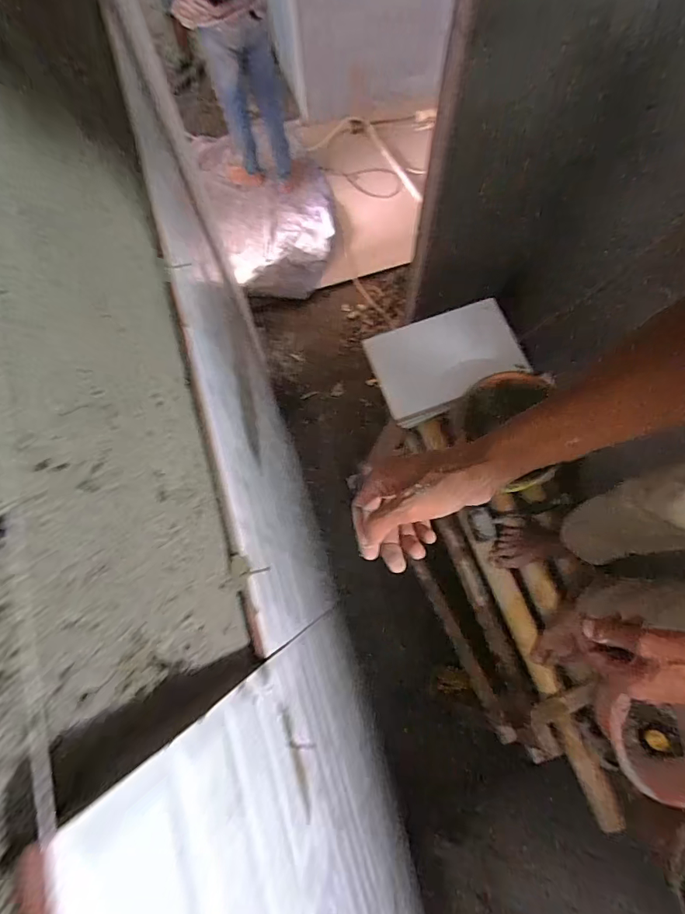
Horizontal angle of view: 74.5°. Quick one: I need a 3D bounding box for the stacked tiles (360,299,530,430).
[{"bbox_3d":[0.288,-0.273,1.255,0.385,0.036,0.262,-22,88,3],"label":"stacked tiles"}]

